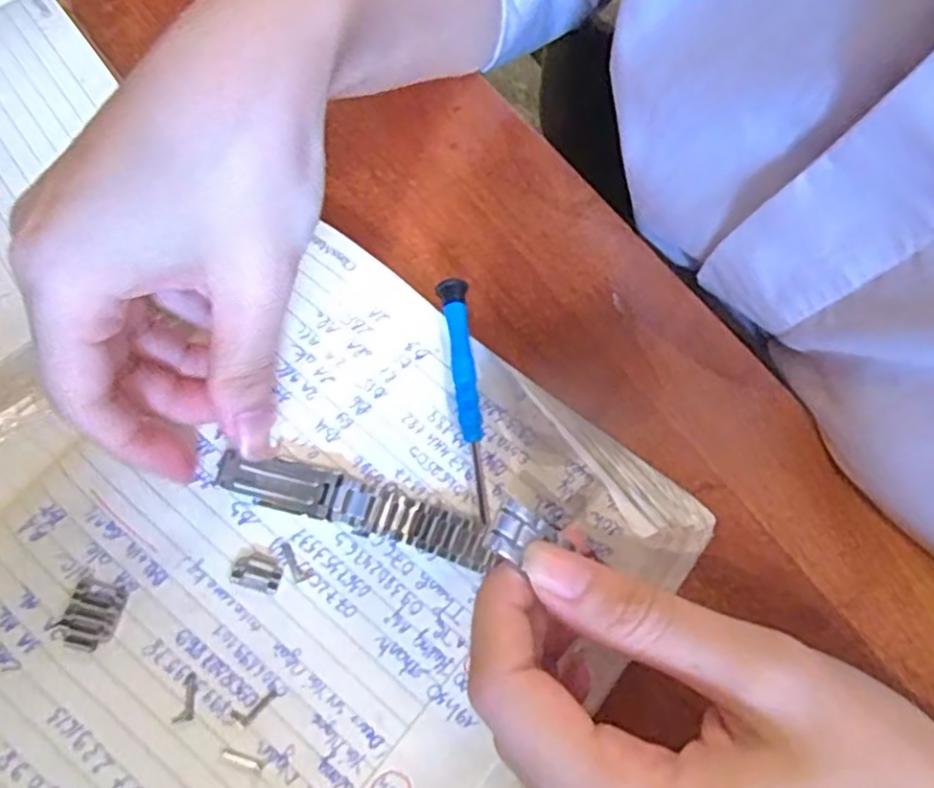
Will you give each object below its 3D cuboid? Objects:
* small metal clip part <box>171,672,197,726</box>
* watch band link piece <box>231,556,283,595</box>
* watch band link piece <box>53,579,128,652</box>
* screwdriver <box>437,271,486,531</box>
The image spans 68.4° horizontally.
[{"bbox_3d":[-0.079,0.084,0.190,0.005,0.004,0.013,-2,70,-2],"label":"small metal clip part"},{"bbox_3d":[-0.062,0.053,0.202,0.014,0.004,0.009,16,70,4],"label":"watch band link piece"},{"bbox_3d":[-0.106,0.062,0.193,0.016,0.004,0.018,13,70,4],"label":"watch band link piece"},{"bbox_3d":[0.001,0.000,0.223,0.009,0.010,0.078,-9,70,-5],"label":"screwdriver"}]

